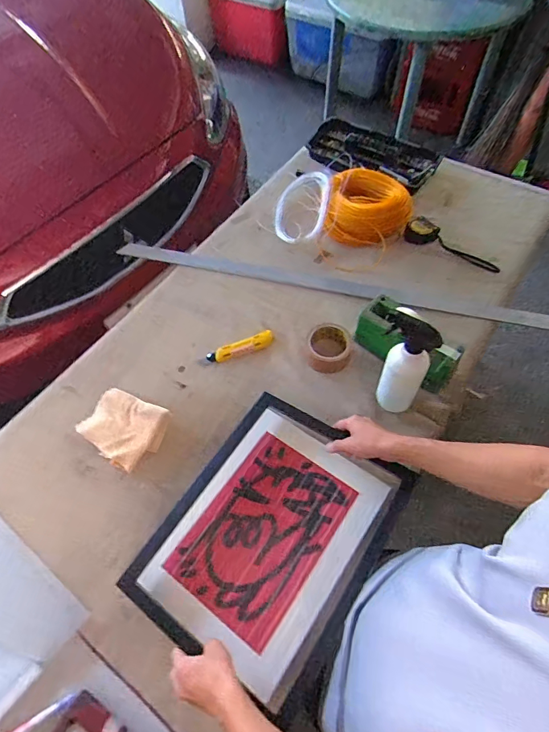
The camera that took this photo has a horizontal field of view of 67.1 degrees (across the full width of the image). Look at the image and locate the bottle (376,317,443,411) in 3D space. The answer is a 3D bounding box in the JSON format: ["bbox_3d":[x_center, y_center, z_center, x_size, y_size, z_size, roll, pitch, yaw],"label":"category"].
[{"bbox_3d":[0.220,0.006,0.701,0.068,0.194,0.059,21,61,16],"label":"bottle"}]

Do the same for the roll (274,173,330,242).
[{"bbox_3d":[0.073,-0.420,1.076,0.133,0.069,0.231,10,59,10],"label":"roll"}]

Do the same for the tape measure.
[{"bbox_3d":[0.429,-0.292,1.002,0.234,0.032,0.083,28,62,4],"label":"tape measure"}]

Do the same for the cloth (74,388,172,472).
[{"bbox_3d":[-0.289,0.118,0.791,0.155,0.028,0.127,19,61,15],"label":"cloth"}]

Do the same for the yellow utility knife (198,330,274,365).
[{"bbox_3d":[-0.081,-0.037,0.883,0.164,0.021,0.036,-17,58,-7],"label":"yellow utility knife"}]

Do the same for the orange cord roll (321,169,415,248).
[{"bbox_3d":[0.230,-0.385,1.018,0.208,0.084,0.174,16,60,13],"label":"orange cord roll"}]

